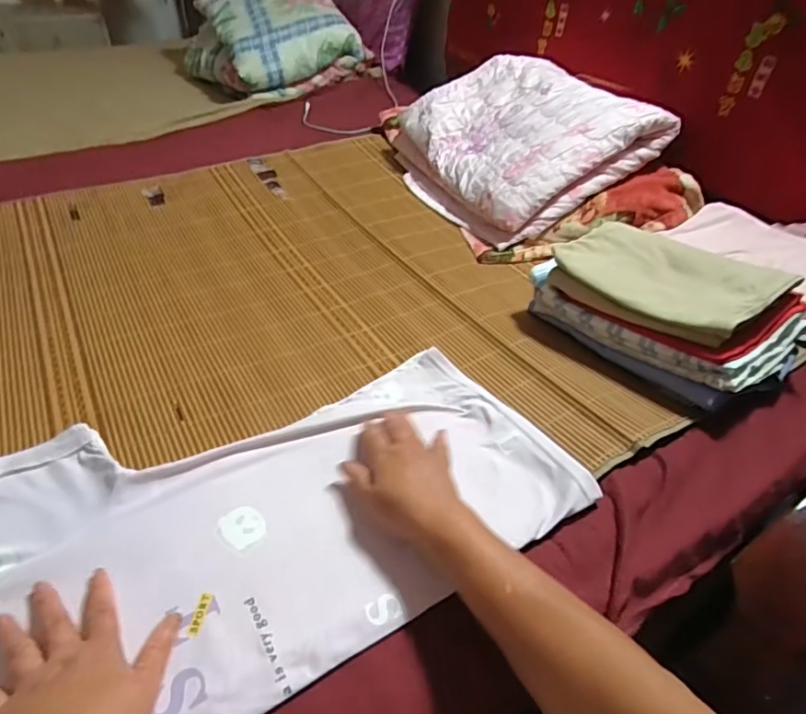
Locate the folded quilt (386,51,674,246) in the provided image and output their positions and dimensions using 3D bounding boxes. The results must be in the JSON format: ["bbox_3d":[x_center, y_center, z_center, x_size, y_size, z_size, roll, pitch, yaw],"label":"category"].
[{"bbox_3d":[0.206,-0.432,1.053,0.393,0.095,0.444,-39,54,-1],"label":"folded quilt"}]

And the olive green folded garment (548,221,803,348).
[{"bbox_3d":[0.333,-0.107,0.696,0.254,0.051,0.155,34,49,30],"label":"olive green folded garment"}]

